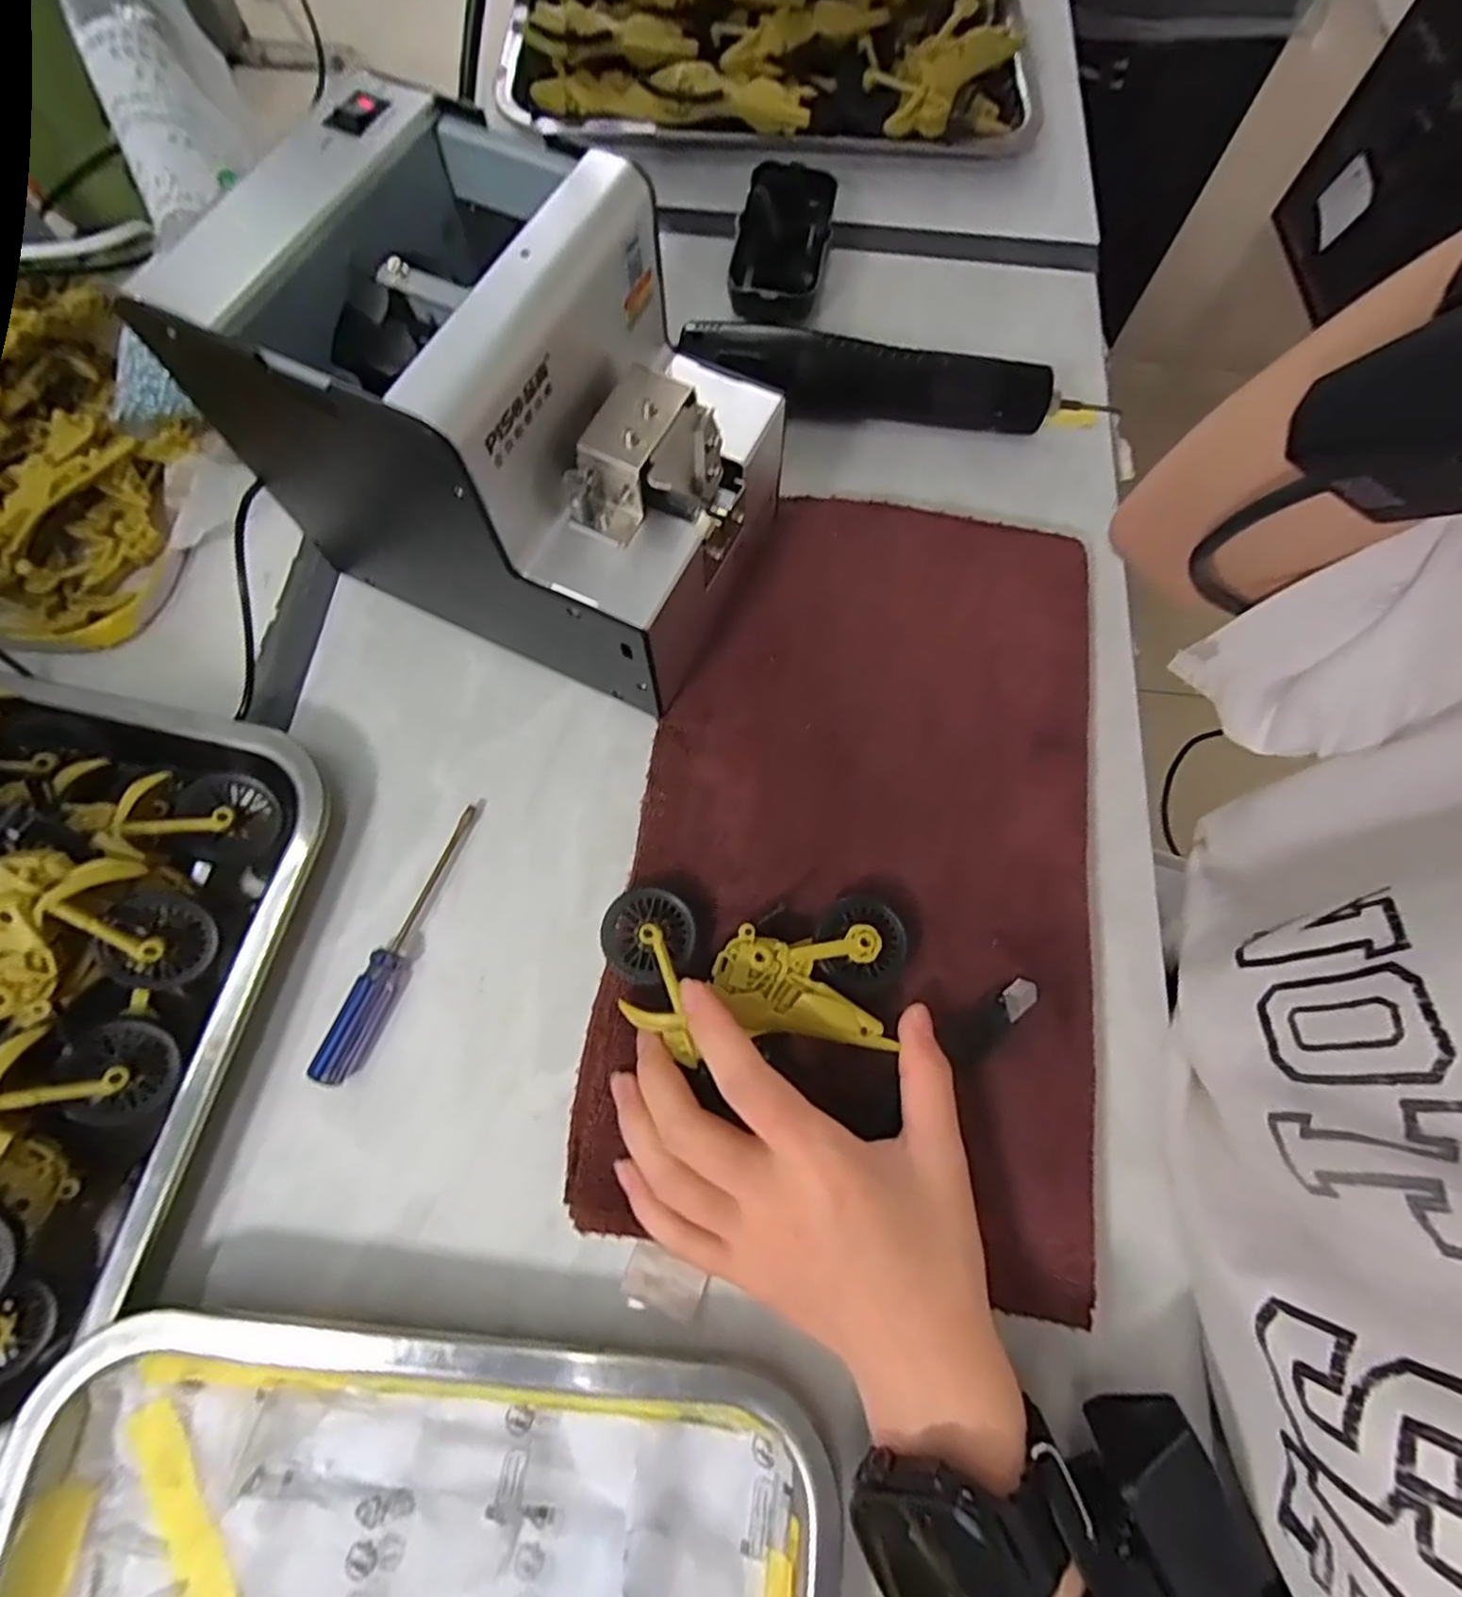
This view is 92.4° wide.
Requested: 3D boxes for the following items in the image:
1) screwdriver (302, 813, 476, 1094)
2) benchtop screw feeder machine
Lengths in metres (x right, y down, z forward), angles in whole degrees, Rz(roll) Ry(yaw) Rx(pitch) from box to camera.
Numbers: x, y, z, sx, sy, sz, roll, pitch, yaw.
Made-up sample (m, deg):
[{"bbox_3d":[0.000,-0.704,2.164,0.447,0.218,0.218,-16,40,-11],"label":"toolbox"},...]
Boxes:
[{"bbox_3d":[-0.137,0.057,0.290,0.015,0.011,0.117,20,72,5],"label":"screwdriver"},{"bbox_3d":[-0.092,-0.141,0.282,0.189,0.143,0.142,24,72,6],"label":"benchtop screw feeder machine"}]

